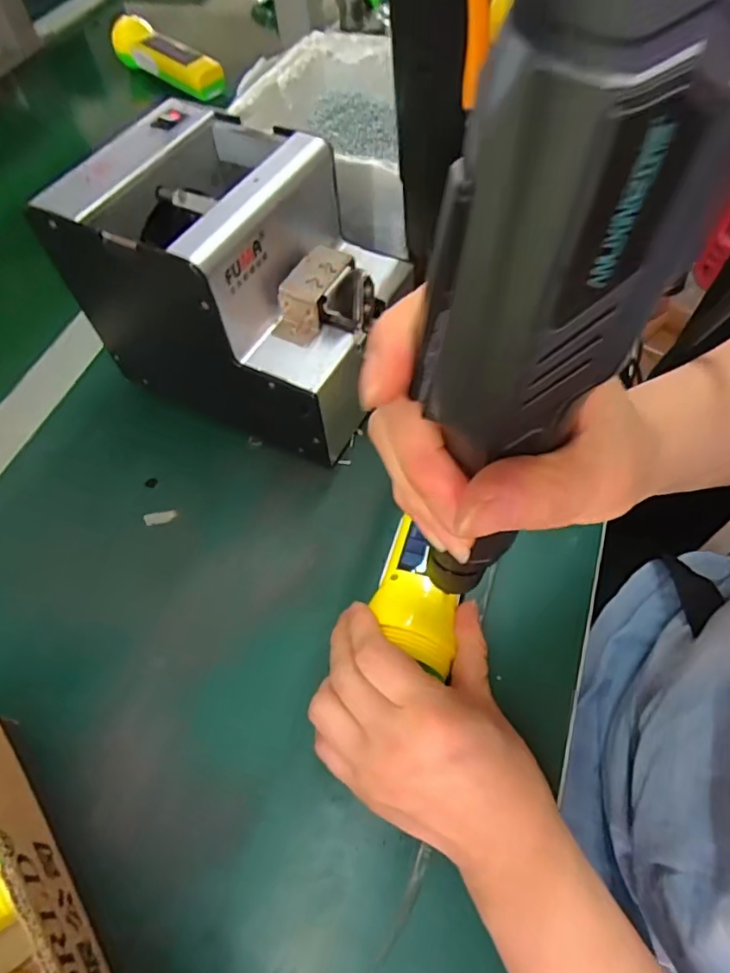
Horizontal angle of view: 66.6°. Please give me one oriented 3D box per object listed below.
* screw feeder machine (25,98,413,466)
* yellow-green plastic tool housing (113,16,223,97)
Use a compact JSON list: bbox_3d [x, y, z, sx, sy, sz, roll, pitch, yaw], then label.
[{"bbox_3d":[-0.074,-0.130,0.356,0.171,0.139,0.126,22,63,17],"label":"screw feeder machine"},{"bbox_3d":[-0.243,-0.526,0.678,0.164,0.049,0.040,34,67,22],"label":"yellow-green plastic tool housing"}]

